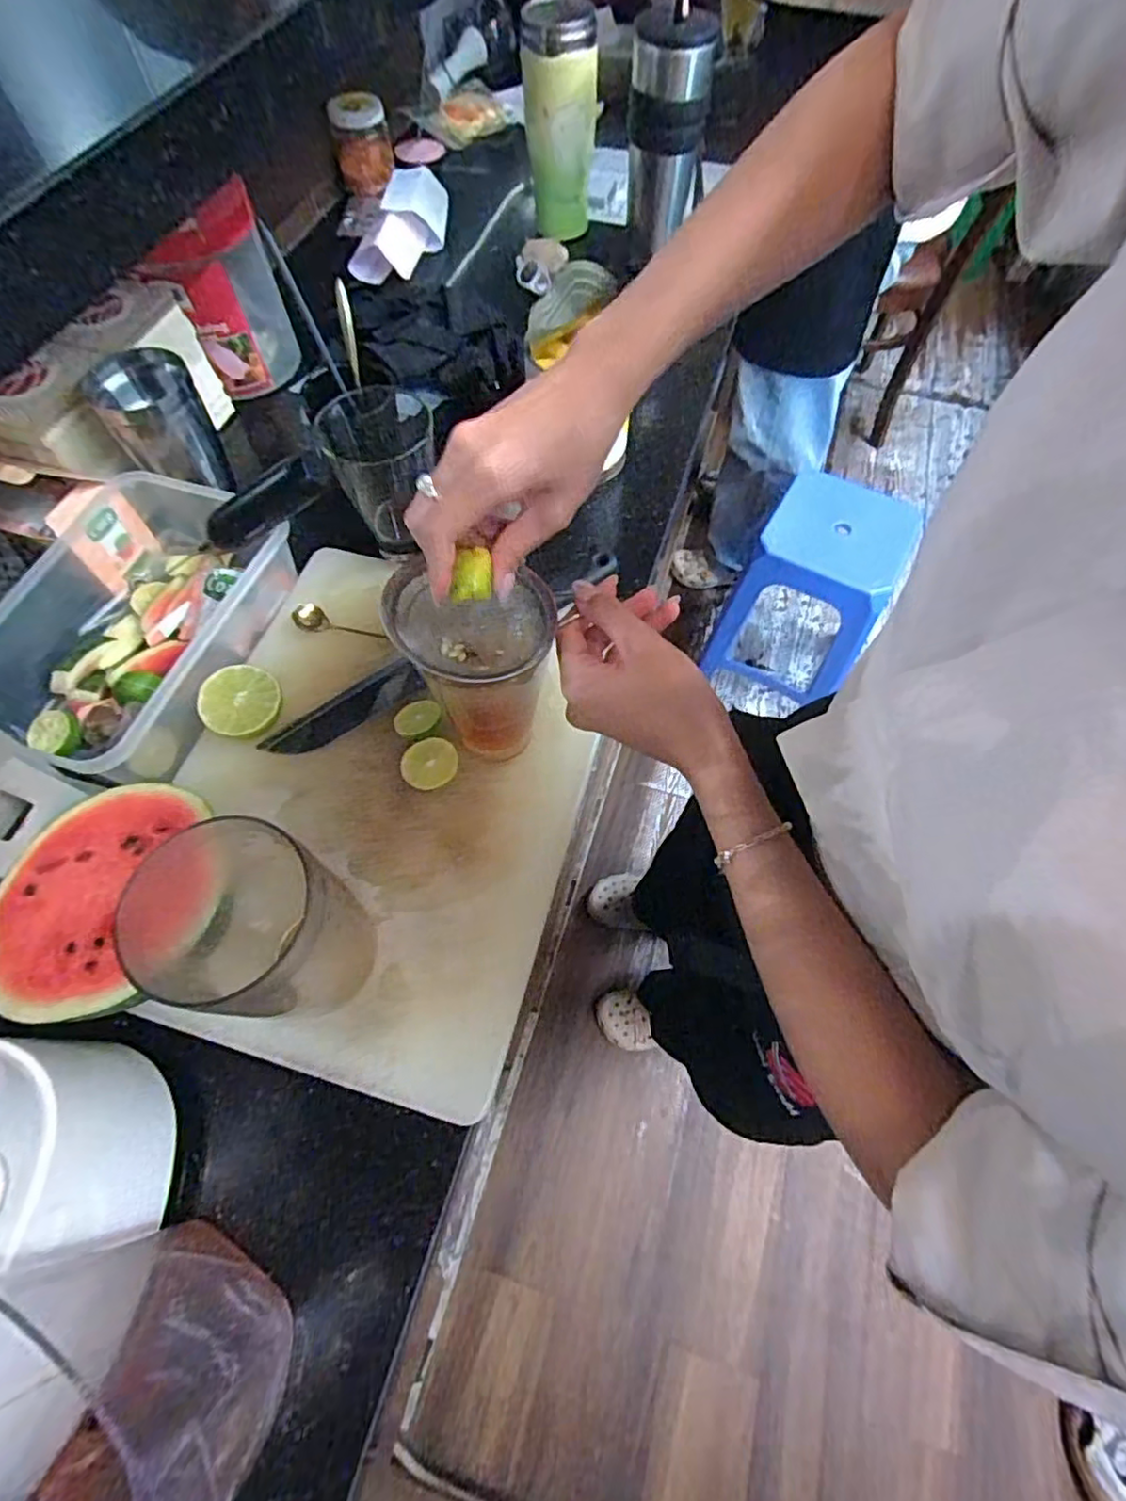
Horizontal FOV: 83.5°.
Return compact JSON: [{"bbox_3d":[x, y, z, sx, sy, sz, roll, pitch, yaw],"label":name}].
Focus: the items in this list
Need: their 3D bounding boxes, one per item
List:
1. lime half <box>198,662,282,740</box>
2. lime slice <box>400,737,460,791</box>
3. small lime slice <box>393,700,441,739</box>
[{"bbox_3d":[-0.241,-0.031,0.483,0.056,0.041,0.057,0,63,0],"label":"lime half"},{"bbox_3d":[-0.099,0.013,0.475,0.041,0.021,0.038,-12,64,-6],"label":"lime slice"},{"bbox_3d":[-0.111,-0.020,0.485,0.034,0.022,0.032,0,63,0],"label":"small lime slice"}]

